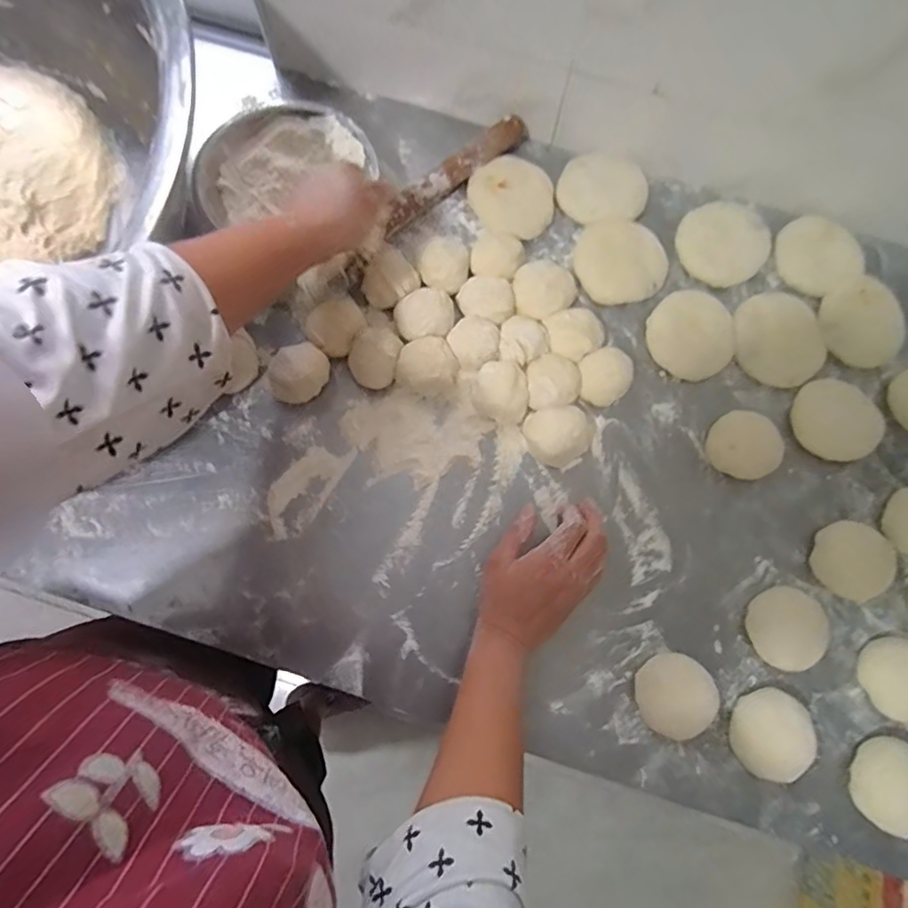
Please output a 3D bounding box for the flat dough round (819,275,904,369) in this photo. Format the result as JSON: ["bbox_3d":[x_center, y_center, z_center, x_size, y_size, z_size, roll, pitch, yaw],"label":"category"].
[{"bbox_3d":[0.417,-0.133,0.560,0.072,0.026,0.085,-26,78,-7],"label":"flat dough round"}]

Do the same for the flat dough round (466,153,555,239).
[{"bbox_3d":[0.064,-0.274,0.589,0.086,0.025,0.076,40,79,9],"label":"flat dough round"}]

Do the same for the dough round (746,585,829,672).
[{"bbox_3d":[0.291,0.153,0.482,0.059,0.035,0.068,-15,77,-4],"label":"dough round"}]

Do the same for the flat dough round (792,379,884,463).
[{"bbox_3d":[0.368,-0.033,0.531,0.070,0.019,0.079,-23,77,-6],"label":"flat dough round"}]

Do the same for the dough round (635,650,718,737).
[{"bbox_3d":[0.190,0.209,0.473,0.061,0.039,0.062,0,76,-1],"label":"dough round"}]

